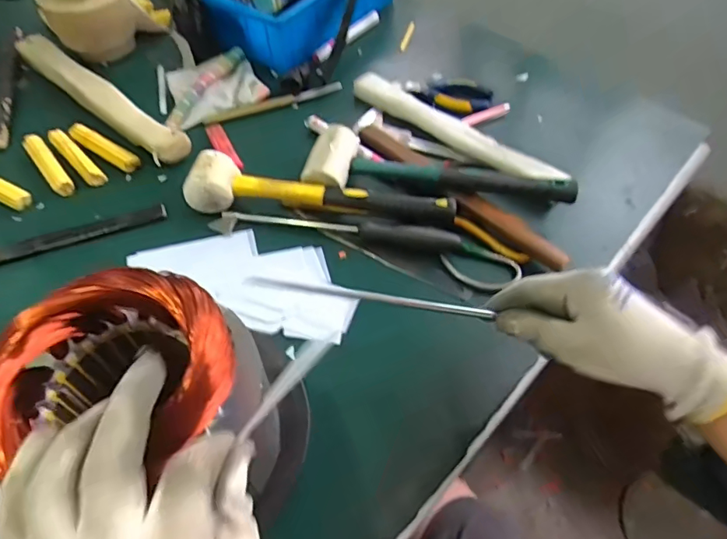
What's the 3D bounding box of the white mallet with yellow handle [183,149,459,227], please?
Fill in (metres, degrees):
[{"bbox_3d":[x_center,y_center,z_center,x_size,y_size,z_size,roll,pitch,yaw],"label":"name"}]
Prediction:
[{"bbox_3d":[-0.045,-0.080,0.544,0.279,0.043,0.053,5,55,1],"label":"white mallet with yellow handle"}]

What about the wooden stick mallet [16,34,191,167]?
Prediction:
[{"bbox_3d":[-0.353,-0.235,0.657,0.361,0.029,0.049,36,61,21],"label":"wooden stick mallet"}]

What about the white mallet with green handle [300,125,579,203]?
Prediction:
[{"bbox_3d":[0.079,-0.107,0.556,0.280,0.054,0.079,8,55,4],"label":"white mallet with green handle"}]

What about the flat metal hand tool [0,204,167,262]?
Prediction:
[{"bbox_3d":[-0.342,-0.026,0.533,0.263,0.008,0.024,-18,57,-14],"label":"flat metal hand tool"}]

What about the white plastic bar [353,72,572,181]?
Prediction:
[{"bbox_3d":[0.103,-0.169,0.617,0.283,0.026,0.029,36,61,21],"label":"white plastic bar"}]

